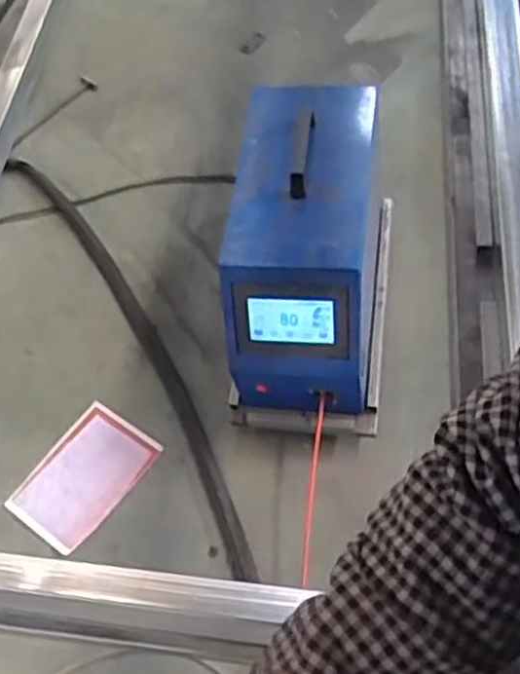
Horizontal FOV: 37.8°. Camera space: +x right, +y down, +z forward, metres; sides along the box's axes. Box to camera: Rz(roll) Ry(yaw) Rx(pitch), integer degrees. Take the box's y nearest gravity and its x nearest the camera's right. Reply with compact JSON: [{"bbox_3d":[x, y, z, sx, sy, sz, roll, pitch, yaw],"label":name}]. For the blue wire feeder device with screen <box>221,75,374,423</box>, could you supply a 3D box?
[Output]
[{"bbox_3d":[0.091,-0.199,1.522,0.279,0.357,0.568,0,58,10],"label":"blue wire feeder device with screen"}]

